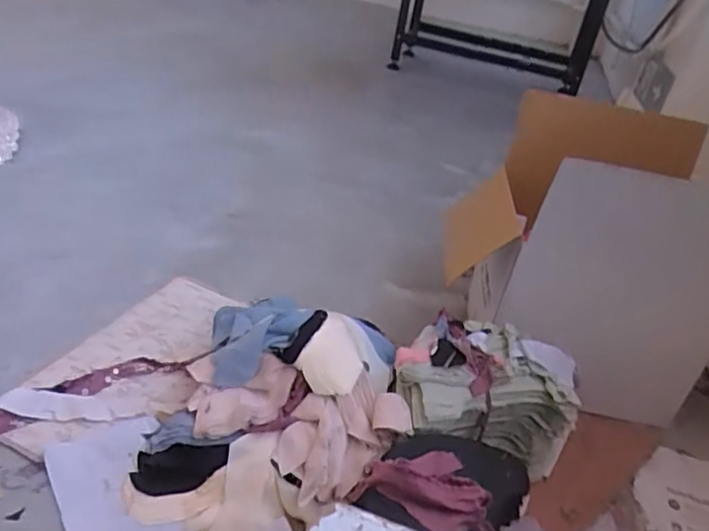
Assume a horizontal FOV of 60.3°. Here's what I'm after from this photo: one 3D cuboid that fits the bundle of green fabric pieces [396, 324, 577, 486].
[{"bbox_3d":[0.200,0.228,1.020,0.297,0.212,0.173,0,33,-18],"label":"bundle of green fabric pieces"}]

